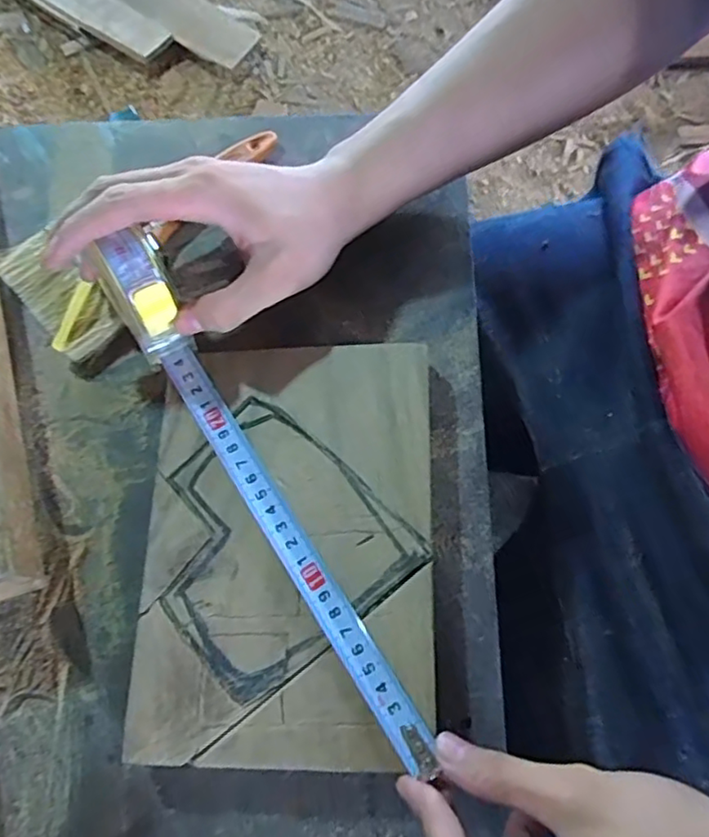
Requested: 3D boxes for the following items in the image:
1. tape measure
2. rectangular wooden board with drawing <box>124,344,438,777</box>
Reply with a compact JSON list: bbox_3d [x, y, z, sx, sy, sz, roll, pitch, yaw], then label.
[{"bbox_3d":[-0.046,0.035,0.310,0.030,0.046,0.285,-32,81,-9],"label":"tape measure"},{"bbox_3d":[-0.032,0.063,0.322,0.141,0.028,0.203,0,71,2],"label":"rectangular wooden board with drawing"}]

